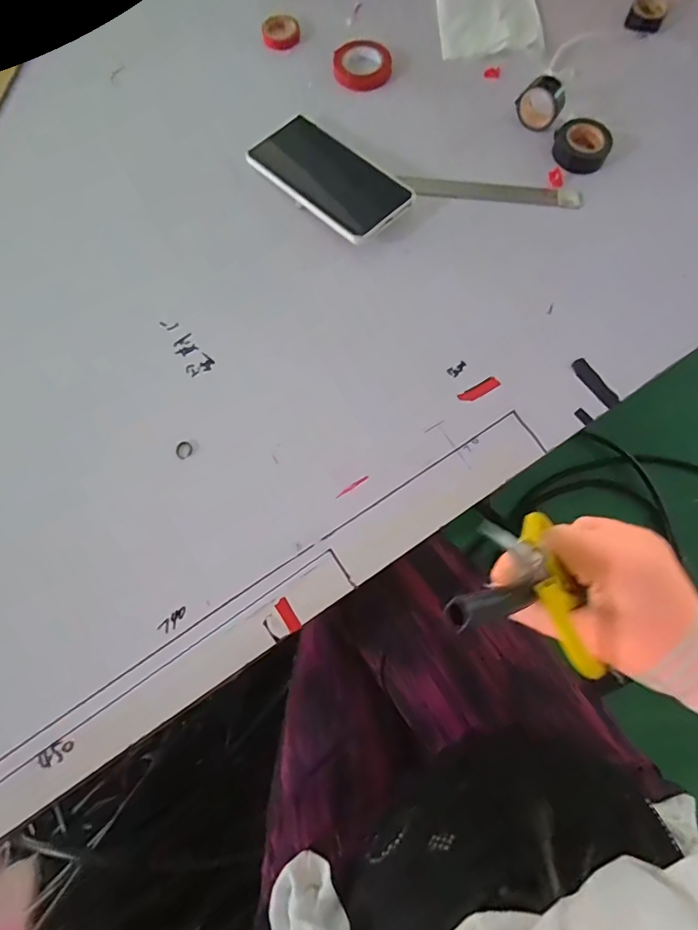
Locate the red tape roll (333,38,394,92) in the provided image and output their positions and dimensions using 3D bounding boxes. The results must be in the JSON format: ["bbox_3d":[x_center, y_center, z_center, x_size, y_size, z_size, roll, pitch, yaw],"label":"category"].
[{"bbox_3d":[0.015,-0.430,0.521,0.064,0.012,0.058,0,73,-1],"label":"red tape roll"}]

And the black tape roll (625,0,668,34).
[{"bbox_3d":[0.331,-0.502,0.539,0.039,0.013,0.041,26,75,7],"label":"black tape roll"}]

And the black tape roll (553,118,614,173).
[{"bbox_3d":[0.231,-0.318,0.482,0.054,0.017,0.054,0,73,-1],"label":"black tape roll"}]

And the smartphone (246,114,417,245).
[{"bbox_3d":[-0.020,-0.275,0.464,0.079,0.007,0.161,-44,73,-12],"label":"smartphone"}]

